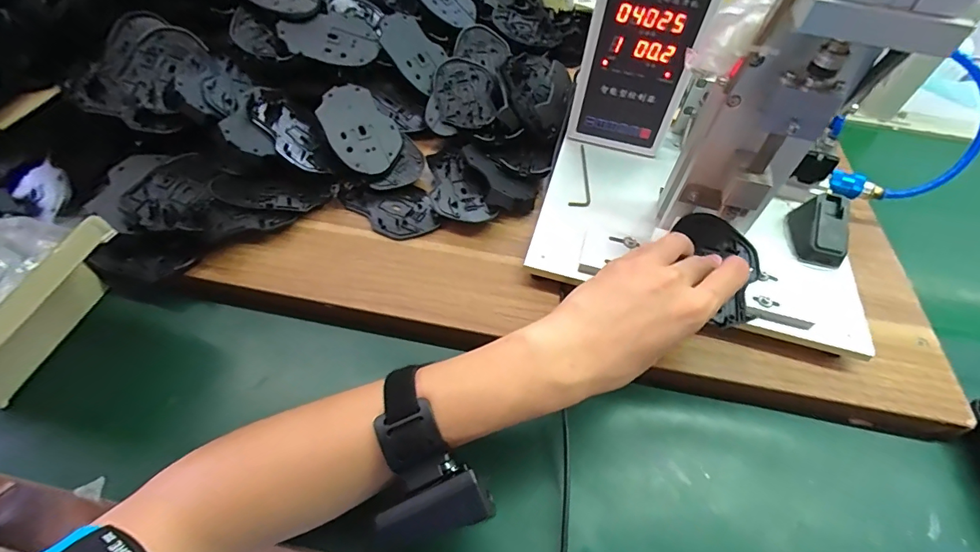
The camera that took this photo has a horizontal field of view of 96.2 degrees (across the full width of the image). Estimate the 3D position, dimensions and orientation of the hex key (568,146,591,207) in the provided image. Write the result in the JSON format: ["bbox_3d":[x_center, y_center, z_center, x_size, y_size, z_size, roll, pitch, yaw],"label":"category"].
[{"bbox_3d":[0.105,-0.111,0.488,0.022,0.004,0.104,15,53,5],"label":"hex key"}]

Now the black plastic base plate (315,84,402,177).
[{"bbox_3d":[-0.141,-0.163,0.483,0.072,0.006,0.105,-25,82,-18],"label":"black plastic base plate"}]

